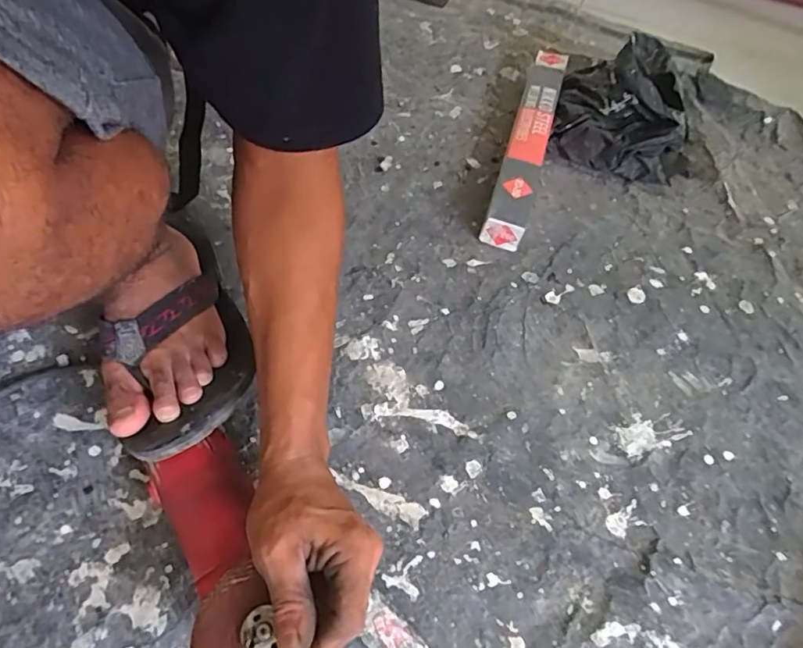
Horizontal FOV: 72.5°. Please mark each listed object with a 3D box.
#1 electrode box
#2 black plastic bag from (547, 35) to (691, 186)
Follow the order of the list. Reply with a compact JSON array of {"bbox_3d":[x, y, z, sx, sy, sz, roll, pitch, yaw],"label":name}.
[{"bbox_3d":[0.160,-0.231,0.690,0.046,0.048,0.337,17,57,7],"label":"electrode box"},{"bbox_3d":[0.282,-0.269,0.681,0.189,0.118,0.148,31,60,15],"label":"black plastic bag"}]

